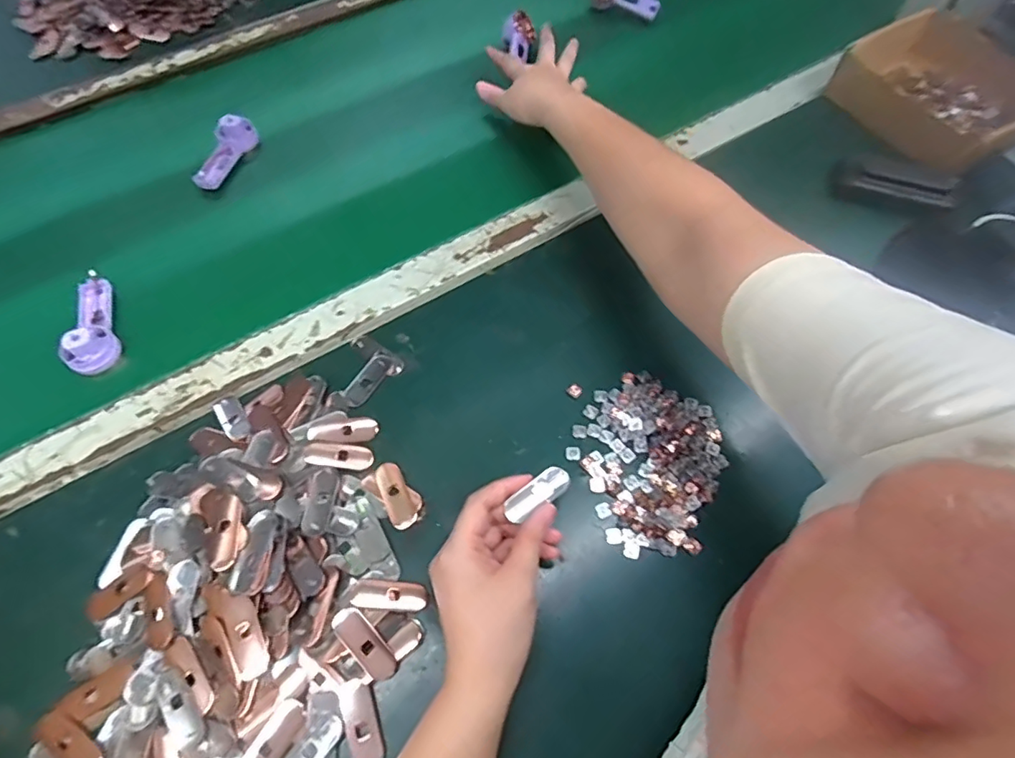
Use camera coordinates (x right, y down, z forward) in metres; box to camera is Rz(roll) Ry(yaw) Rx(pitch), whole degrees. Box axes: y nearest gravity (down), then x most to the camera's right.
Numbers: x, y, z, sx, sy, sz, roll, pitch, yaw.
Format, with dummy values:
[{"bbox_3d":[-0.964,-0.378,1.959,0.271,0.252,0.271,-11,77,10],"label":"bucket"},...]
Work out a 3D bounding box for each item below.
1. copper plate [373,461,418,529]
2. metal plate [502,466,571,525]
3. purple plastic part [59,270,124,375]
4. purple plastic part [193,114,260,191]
[{"bbox_3d":[-0.084,0.086,0.402,0.019,0.004,0.050,-23,66,-12],"label":"copper plate"},{"bbox_3d":[0.021,0.078,0.368,0.047,0.004,0.019,-33,69,-10],"label":"metal plate"},{"bbox_3d":[-0.360,-0.050,0.461,0.037,0.028,0.102,-24,67,-13],"label":"purple plastic part"},{"bbox_3d":[-0.297,-0.237,0.563,0.028,0.032,0.089,20,65,8],"label":"purple plastic part"}]

